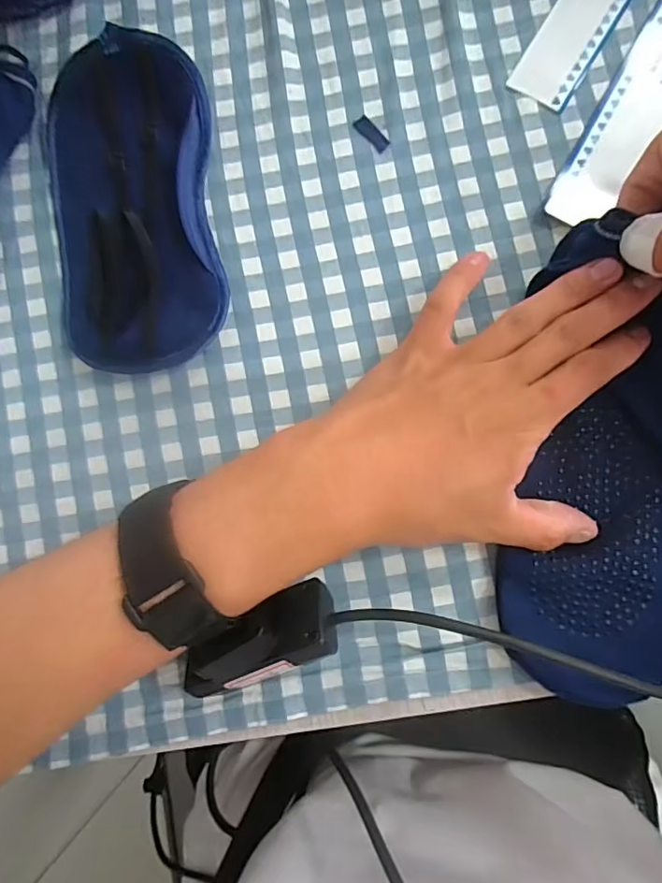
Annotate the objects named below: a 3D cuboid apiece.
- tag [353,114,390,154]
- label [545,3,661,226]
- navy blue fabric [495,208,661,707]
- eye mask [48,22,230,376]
[{"bbox_3d":[0.022,-0.167,0.282,0.008,0.004,0.023,-40,84,0],"label":"tag"},{"bbox_3d":[0.179,-0.205,0.271,0.033,0.010,0.216,31,88,5],"label":"label"},{"bbox_3d":[0.133,0.012,0.243,0.087,0.023,0.212,9,89,4],"label":"navy blue fabric"},{"bbox_3d":[-0.107,-0.122,0.278,0.091,0.023,0.171,-7,85,3],"label":"eye mask"}]

